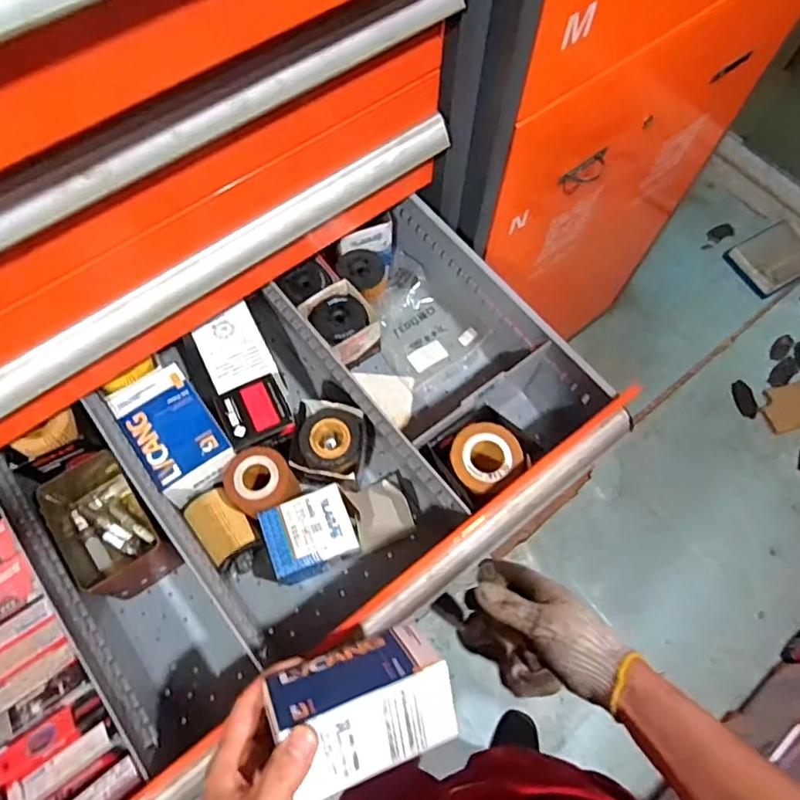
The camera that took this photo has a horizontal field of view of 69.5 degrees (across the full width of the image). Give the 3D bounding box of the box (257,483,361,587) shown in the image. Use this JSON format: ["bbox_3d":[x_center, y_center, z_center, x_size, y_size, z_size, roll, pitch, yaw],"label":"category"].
[{"bbox_3d":[-0.097,0.149,0.636,0.093,0.061,0.079,-18,68,-9],"label":"box"}]

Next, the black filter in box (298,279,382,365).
[{"bbox_3d":[-0.074,-0.095,0.742,0.074,0.068,0.086,-38,72,-16],"label":"black filter in box"}]

